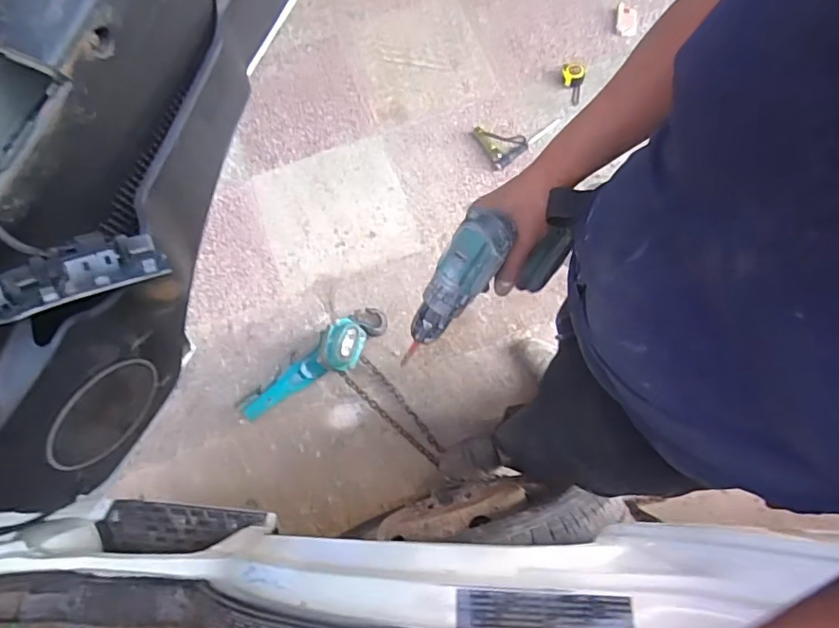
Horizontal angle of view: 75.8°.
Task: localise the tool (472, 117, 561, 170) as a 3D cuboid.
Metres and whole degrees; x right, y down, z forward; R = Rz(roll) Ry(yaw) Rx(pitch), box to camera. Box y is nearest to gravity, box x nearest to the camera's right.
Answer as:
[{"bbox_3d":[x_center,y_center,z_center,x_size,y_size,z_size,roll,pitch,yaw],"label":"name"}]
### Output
[{"bbox_3d":[0.296,-0.530,1.575,0.229,0.023,0.144,-24,75,-5],"label":"tool"}]

